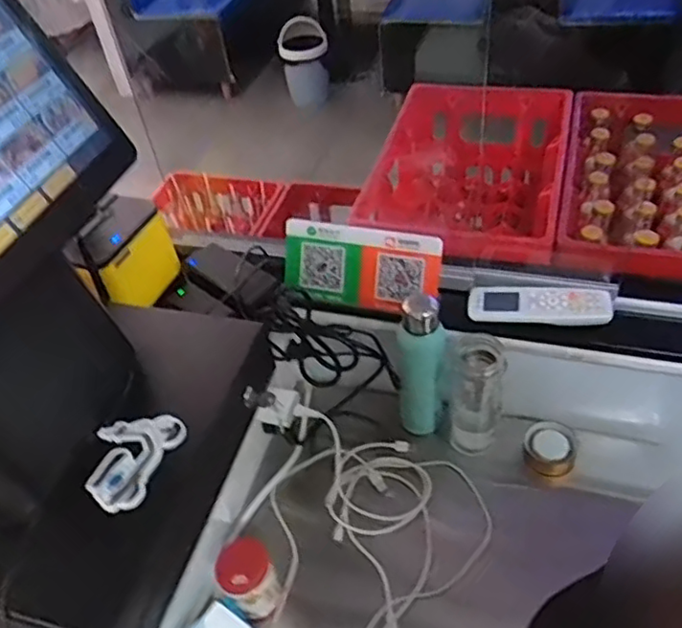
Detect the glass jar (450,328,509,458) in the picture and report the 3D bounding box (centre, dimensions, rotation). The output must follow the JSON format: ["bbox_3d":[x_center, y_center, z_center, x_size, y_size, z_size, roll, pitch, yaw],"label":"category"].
[{"bbox_3d":[0.171,0.103,0.799,0.059,0.153,0.069,3,46,11],"label":"glass jar"}]

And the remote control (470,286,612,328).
[{"bbox_3d":[0.237,-0.009,0.763,0.162,0.027,0.053,4,46,12],"label":"remote control"}]

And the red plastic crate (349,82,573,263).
[{"bbox_3d":[0.207,-0.207,1.053,0.288,0.186,0.435,9,48,16],"label":"red plastic crate"}]

